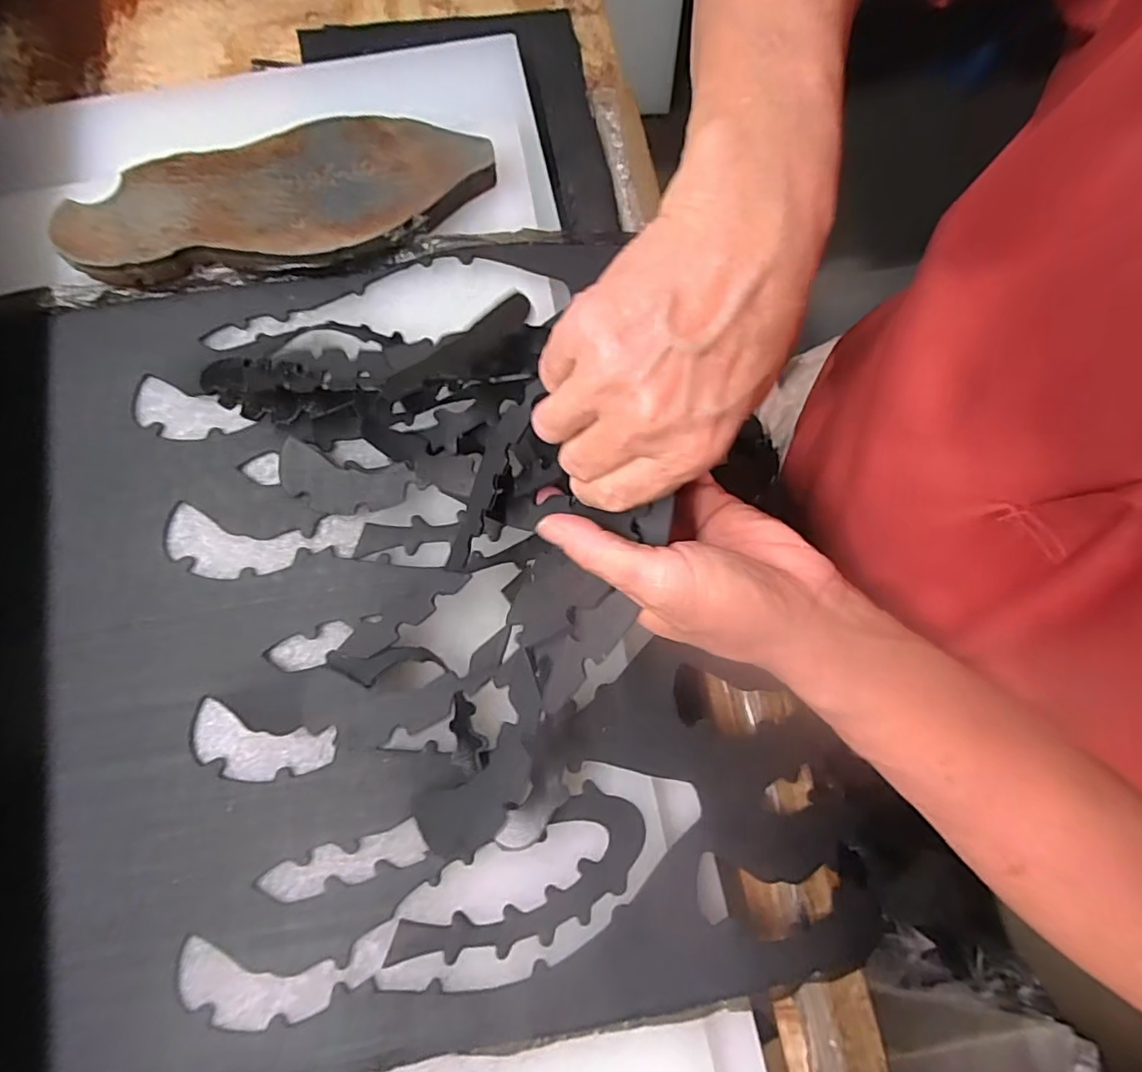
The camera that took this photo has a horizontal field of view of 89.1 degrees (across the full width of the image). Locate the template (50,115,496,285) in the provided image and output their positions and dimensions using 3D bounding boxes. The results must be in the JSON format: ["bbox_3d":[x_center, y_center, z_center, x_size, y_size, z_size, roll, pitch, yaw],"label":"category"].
[{"bbox_3d":[-0.203,-0.236,0.414,0.292,0.028,0.103,-12,80,-2],"label":"template"}]

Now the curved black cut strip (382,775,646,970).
[{"bbox_3d":[-0.024,0.202,0.325,0.151,0.005,0.055,-34,81,-5],"label":"curved black cut strip"}]

